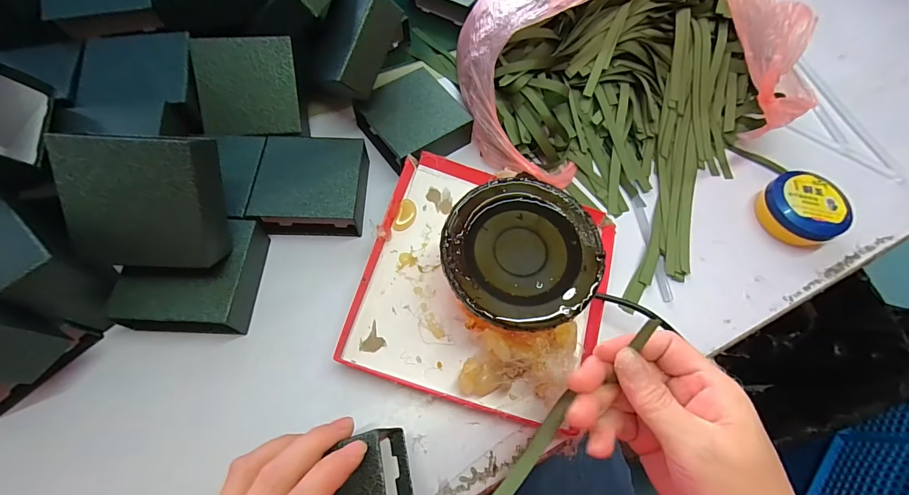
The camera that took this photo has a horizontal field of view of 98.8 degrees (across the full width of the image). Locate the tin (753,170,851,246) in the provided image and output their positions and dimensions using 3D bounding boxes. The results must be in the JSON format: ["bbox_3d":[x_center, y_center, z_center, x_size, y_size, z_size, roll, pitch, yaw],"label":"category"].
[{"bbox_3d":[0.343,-0.038,0.386,0.064,0.035,0.071,-26,68,-14],"label":"tin"}]

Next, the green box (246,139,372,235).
[{"bbox_3d":[-0.133,-0.060,0.371,0.094,0.037,0.092,2,64,-2],"label":"green box"}]

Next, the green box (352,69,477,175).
[{"bbox_3d":[-0.043,-0.132,0.411,0.090,0.034,0.091,-37,72,-18],"label":"green box"}]

